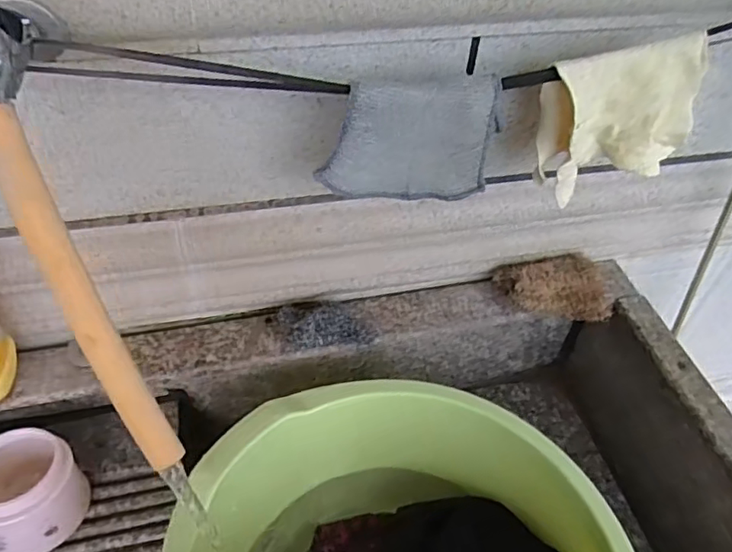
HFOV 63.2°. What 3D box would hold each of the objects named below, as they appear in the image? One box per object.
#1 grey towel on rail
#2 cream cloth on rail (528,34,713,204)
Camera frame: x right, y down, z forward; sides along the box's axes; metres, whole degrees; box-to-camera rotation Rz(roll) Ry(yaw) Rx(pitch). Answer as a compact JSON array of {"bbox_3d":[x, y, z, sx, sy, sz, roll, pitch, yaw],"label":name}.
[{"bbox_3d":[0.035,-0.102,0.462,0.132,0.099,0.019,-8,48,-11],"label":"grey towel on rail"},{"bbox_3d":[0.205,-0.131,0.489,0.122,0.119,0.036,-9,49,-12],"label":"cream cloth on rail"}]

